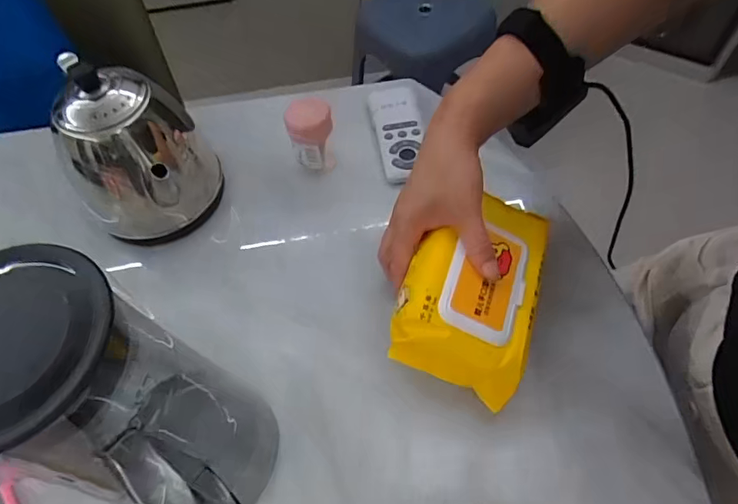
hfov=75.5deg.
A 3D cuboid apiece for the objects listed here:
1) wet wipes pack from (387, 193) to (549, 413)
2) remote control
[{"bbox_3d":[0.085,0.027,0.397,0.103,0.060,0.166,28,67,-5],"label":"wet wipes pack"},{"bbox_3d":[0.035,-0.141,0.553,0.052,0.017,0.138,-8,58,-3],"label":"remote control"}]

